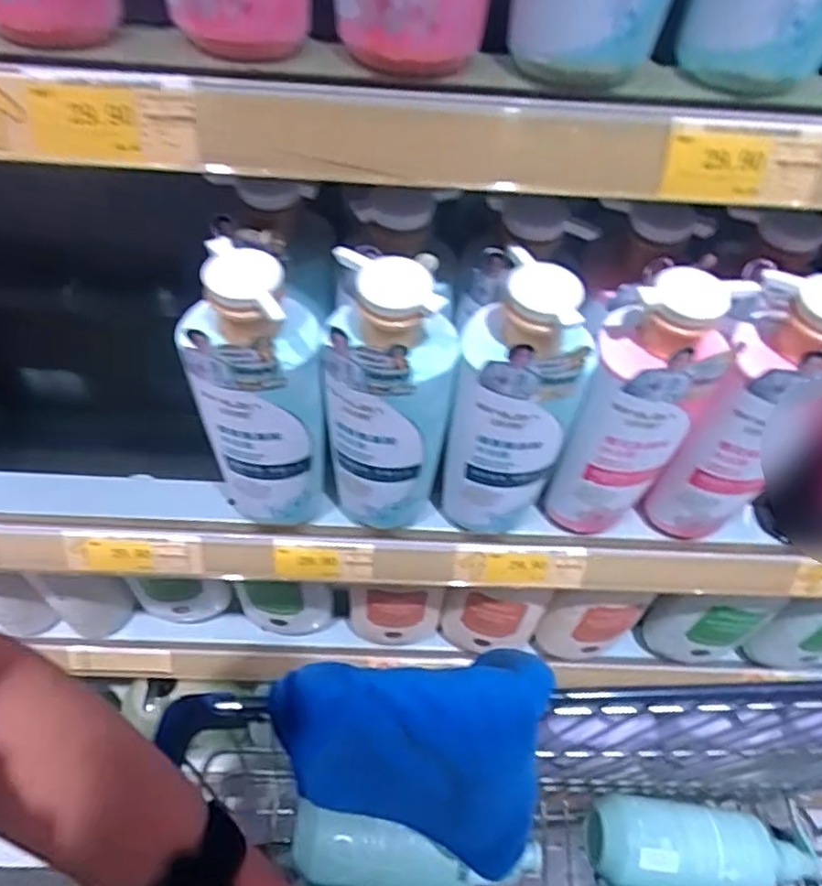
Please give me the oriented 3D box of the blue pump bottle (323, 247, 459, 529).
[{"bbox_3d":[-0.015,-0.025,0.452,0.084,0.215,0.068,8,55,1],"label":"blue pump bottle"}]

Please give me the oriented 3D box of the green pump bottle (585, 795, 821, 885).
[{"bbox_3d":[0.295,0.403,0.653,0.239,0.067,0.079,6,54,0],"label":"green pump bottle"}]

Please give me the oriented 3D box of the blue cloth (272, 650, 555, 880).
[{"bbox_3d":[-0.002,0.222,0.453,0.169,0.211,0.038,5,34,5],"label":"blue cloth"}]

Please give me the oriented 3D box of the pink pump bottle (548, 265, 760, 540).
[{"bbox_3d":[0.152,-0.015,0.461,0.076,0.220,0.069,29,58,16],"label":"pink pump bottle"}]

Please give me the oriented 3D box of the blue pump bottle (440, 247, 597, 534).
[{"bbox_3d":[0.069,-0.020,0.454,0.084,0.215,0.068,16,55,7],"label":"blue pump bottle"}]

